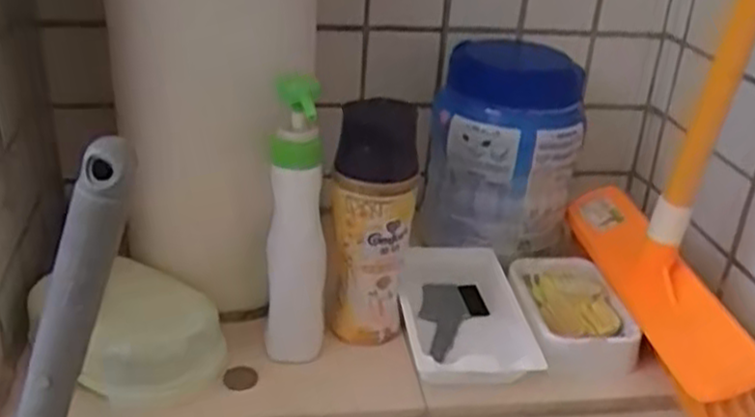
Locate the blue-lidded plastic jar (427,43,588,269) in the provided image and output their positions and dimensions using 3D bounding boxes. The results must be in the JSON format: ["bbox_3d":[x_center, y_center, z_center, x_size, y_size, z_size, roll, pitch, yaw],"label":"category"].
[{"bbox_3d":[0.118,-0.063,0.730,0.133,0.167,0.152,6,28,5],"label":"blue-lidded plastic jar"}]

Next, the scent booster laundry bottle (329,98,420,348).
[{"bbox_3d":[-0.006,0.014,0.601,0.065,0.194,0.063,4,27,0],"label":"scent booster laundry bottle"}]

